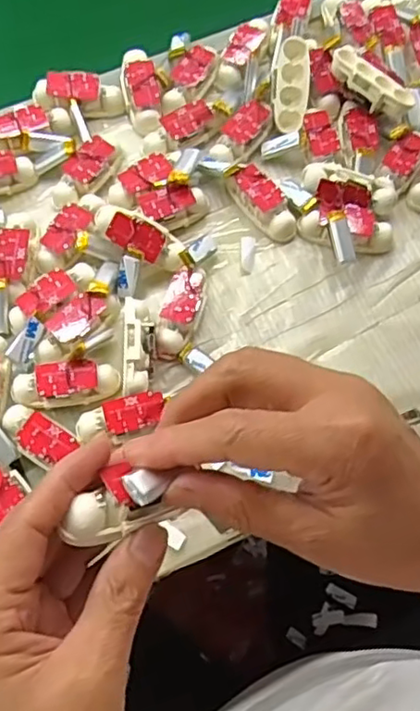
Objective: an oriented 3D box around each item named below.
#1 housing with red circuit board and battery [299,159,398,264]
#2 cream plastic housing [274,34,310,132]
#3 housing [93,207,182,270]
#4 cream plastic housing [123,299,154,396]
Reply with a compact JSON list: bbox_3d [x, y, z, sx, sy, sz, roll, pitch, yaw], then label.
[{"bbox_3d":[0.092,-0.092,0.412,0.061,0.025,0.068,6,70,-1],"label":"housing with red circuit board and battery"},{"bbox_3d":[0.058,-0.192,0.438,0.023,0.011,0.063,3,95,-2],"label":"cream plastic housing"},{"bbox_3d":[-0.045,-0.075,0.394,0.061,0.017,0.028,31,71,-8],"label":"housing"},{"bbox_3d":[-0.043,-0.006,0.377,0.018,0.016,0.062,-2,71,-3],"label":"cream plastic housing"}]

